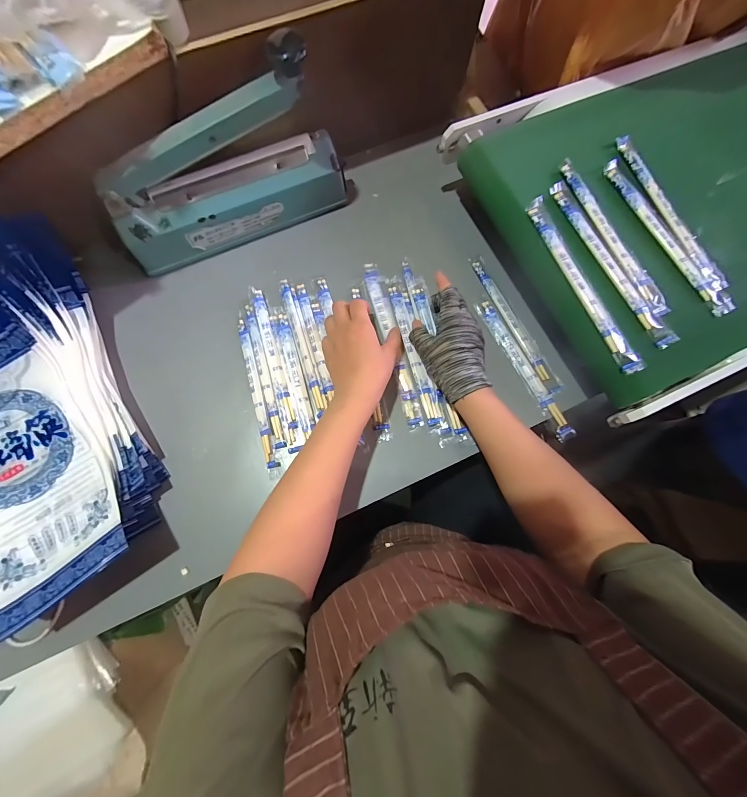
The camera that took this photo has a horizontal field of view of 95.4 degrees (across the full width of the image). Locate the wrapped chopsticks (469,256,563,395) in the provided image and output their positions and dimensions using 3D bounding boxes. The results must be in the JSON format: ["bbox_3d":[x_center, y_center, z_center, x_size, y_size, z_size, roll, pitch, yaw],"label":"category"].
[{"bbox_3d":[0.190,-0.106,0.460,0.022,0.010,0.214,-23,76,-7],"label":"wrapped chopsticks"}]

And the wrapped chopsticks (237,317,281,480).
[{"bbox_3d":[-0.149,-0.005,0.439,0.014,0.009,0.217,-15,76,-5],"label":"wrapped chopsticks"}]

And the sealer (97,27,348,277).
[{"bbox_3d":[-0.184,-0.277,0.426,0.302,0.162,0.059,-25,77,-7],"label":"sealer"}]

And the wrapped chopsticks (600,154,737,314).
[{"bbox_3d":[0.332,-0.191,0.388,0.021,0.010,0.220,-23,76,-7],"label":"wrapped chopsticks"}]

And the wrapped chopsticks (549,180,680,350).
[{"bbox_3d":[0.263,-0.156,0.381,0.022,0.006,0.225,-22,76,-6],"label":"wrapped chopsticks"}]

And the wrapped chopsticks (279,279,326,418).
[{"bbox_3d":[-0.095,-0.072,0.449,0.014,0.009,0.197,-17,76,-5],"label":"wrapped chopsticks"}]

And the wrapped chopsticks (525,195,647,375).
[{"bbox_3d":[0.229,-0.129,0.377,0.021,0.010,0.223,-20,76,-6],"label":"wrapped chopsticks"}]

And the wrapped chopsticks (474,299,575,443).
[{"bbox_3d":[0.195,-0.043,0.443,0.021,0.007,0.208,-25,77,-7],"label":"wrapped chopsticks"}]

